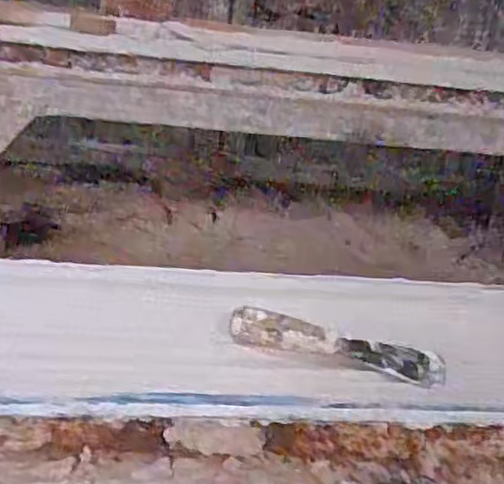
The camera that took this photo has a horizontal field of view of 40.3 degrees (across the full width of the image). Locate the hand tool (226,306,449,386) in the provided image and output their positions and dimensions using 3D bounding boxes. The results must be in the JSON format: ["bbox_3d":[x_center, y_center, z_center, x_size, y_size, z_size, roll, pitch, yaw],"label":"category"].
[{"bbox_3d":[0.069,0.085,0.558,0.174,0.023,0.035,11,30,7],"label":"hand tool"}]

